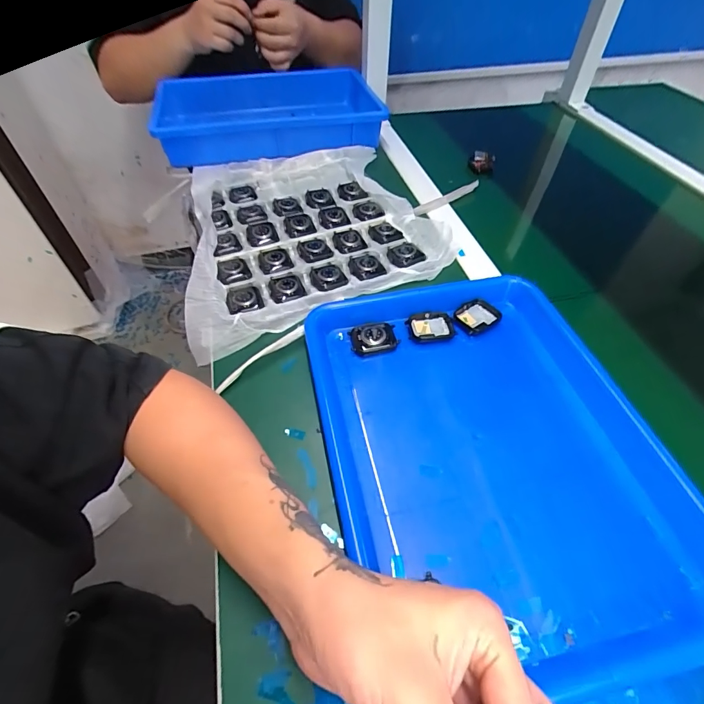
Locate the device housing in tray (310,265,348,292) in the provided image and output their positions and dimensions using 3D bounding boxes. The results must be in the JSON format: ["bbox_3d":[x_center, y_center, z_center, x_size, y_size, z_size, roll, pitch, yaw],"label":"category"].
[{"bbox_3d":[-0.028,-0.086,0.461,0.037,0.005,0.042,-23,55,-15],"label":"device housing in tray"}]

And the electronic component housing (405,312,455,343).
[{"bbox_3d":[0.082,-0.025,0.412,0.048,0.012,0.034,-5,52,-2],"label":"electronic component housing"}]

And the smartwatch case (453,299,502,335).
[{"bbox_3d":[0.135,-0.037,0.419,0.044,0.008,0.039,-24,55,-16],"label":"smartwatch case"}]

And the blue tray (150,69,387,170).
[{"bbox_3d":[-0.150,-0.446,0.730,0.407,0.063,0.300,-13,53,-8],"label":"blue tray"}]

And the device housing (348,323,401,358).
[{"bbox_3d":[0.023,-0.014,0.403,0.047,0.011,0.033,-10,53,-6],"label":"device housing"}]

